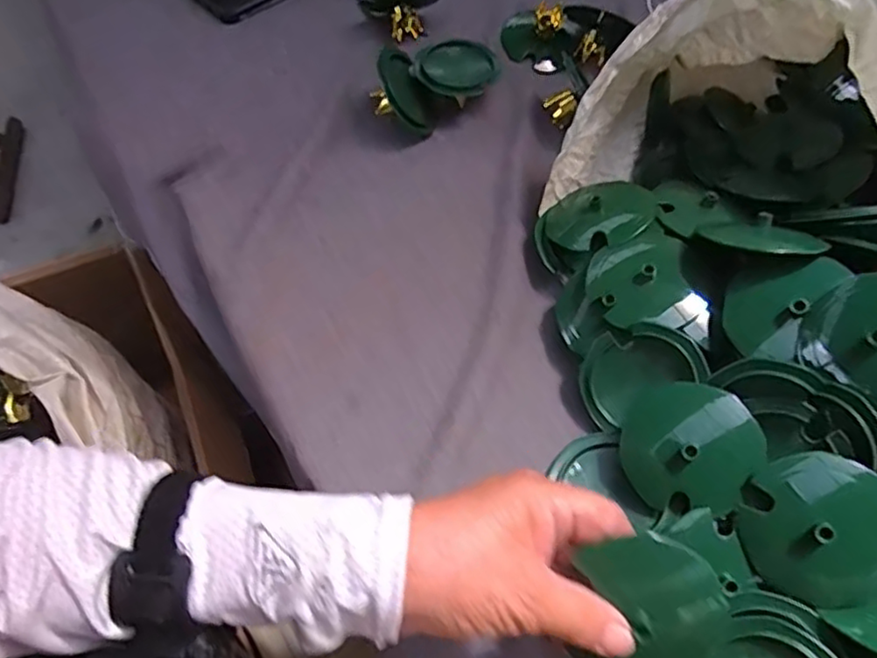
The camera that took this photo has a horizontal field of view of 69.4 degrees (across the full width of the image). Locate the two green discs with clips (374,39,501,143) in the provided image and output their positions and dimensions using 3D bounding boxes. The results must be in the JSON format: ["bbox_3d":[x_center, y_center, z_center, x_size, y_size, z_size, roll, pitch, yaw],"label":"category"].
[{"bbox_3d":[-0.005,-0.212,0.542,0.102,0.048,0.062,-28,64,-16],"label":"two green discs with clips"}]

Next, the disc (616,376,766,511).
[{"bbox_3d":[0.164,0.077,0.416,0.082,0.014,0.085,22,80,17],"label":"disc"}]

